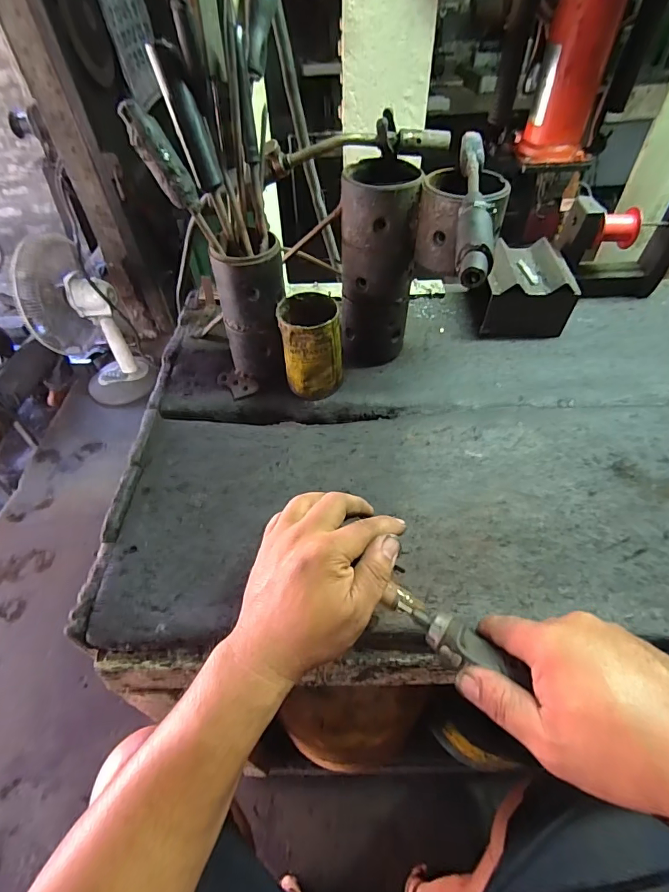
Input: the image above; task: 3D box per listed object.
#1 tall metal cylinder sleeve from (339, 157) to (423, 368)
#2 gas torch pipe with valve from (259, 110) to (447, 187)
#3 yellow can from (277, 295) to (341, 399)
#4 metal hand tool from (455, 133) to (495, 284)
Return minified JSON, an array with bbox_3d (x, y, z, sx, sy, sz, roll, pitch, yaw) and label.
[{"bbox_3d":[0.054,-0.223,0.569,0.087,0.237,0.089,1,50,3],"label":"tall metal cylinder sleeve"},{"bbox_3d":[0.022,-0.343,0.504,0.211,0.058,0.033,-1,50,1],"label":"gas torch pipe with valve"},{"bbox_3d":[-0.029,-0.127,0.569,0.073,0.121,0.072,-1,50,1],"label":"yellow can"},{"bbox_3d":[0.133,-0.238,0.416,0.029,0.032,0.271,7,50,8],"label":"metal hand tool"}]

